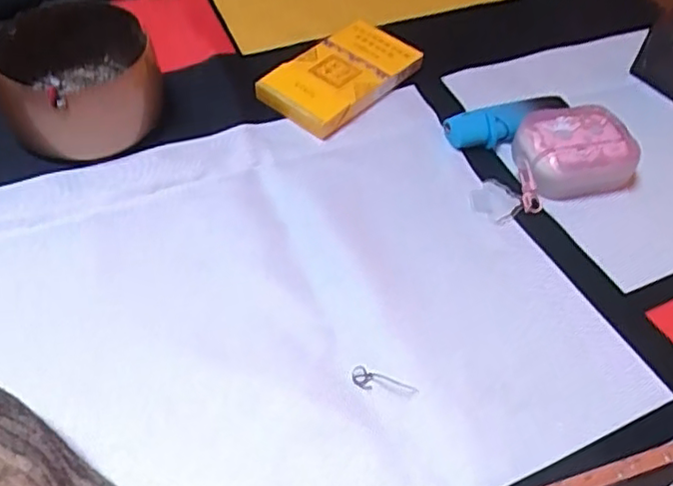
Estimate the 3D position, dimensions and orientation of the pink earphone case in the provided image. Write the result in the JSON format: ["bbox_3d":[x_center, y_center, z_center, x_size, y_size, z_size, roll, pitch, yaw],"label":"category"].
[{"bbox_3d":[0.132,-0.050,0.377,0.067,0.027,0.049,-13,53,-15],"label":"pink earphone case"}]

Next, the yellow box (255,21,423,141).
[{"bbox_3d":[0.003,-0.106,0.418,0.059,0.017,0.096,32,55,20],"label":"yellow box"}]

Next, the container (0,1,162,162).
[{"bbox_3d":[-0.146,-0.094,0.374,0.085,0.049,0.099,-18,54,-18],"label":"container"}]

